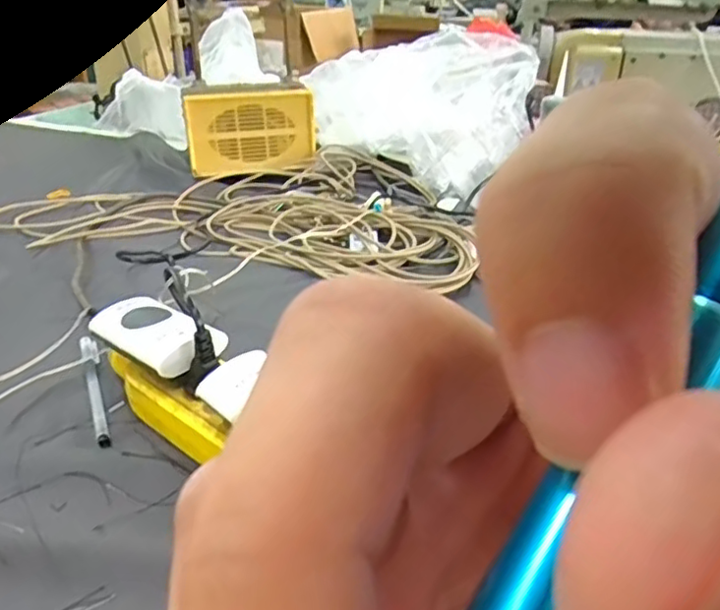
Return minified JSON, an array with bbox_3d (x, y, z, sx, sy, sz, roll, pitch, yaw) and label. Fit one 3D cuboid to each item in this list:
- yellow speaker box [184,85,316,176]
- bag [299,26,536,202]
[{"bbox_3d":[-0.157,-0.248,0.904,0.170,0.119,0.072,-6,29,-14],"label":"yellow speaker box"},{"bbox_3d":[0.104,-0.296,0.916,0.203,0.160,0.340,-18,34,-32],"label":"bag"}]

